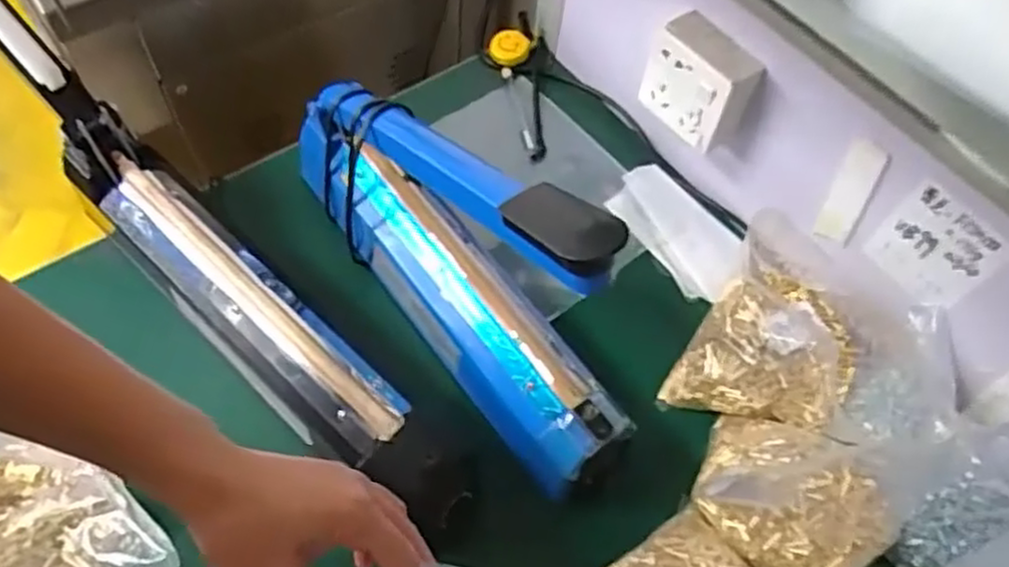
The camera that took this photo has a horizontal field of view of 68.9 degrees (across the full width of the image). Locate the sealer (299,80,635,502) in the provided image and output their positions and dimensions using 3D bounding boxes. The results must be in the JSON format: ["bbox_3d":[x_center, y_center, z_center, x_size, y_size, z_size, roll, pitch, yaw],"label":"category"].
[{"bbox_3d":[-0.040,-0.046,0.554,0.083,0.249,0.383,-33,67,-21],"label":"sealer"}]

